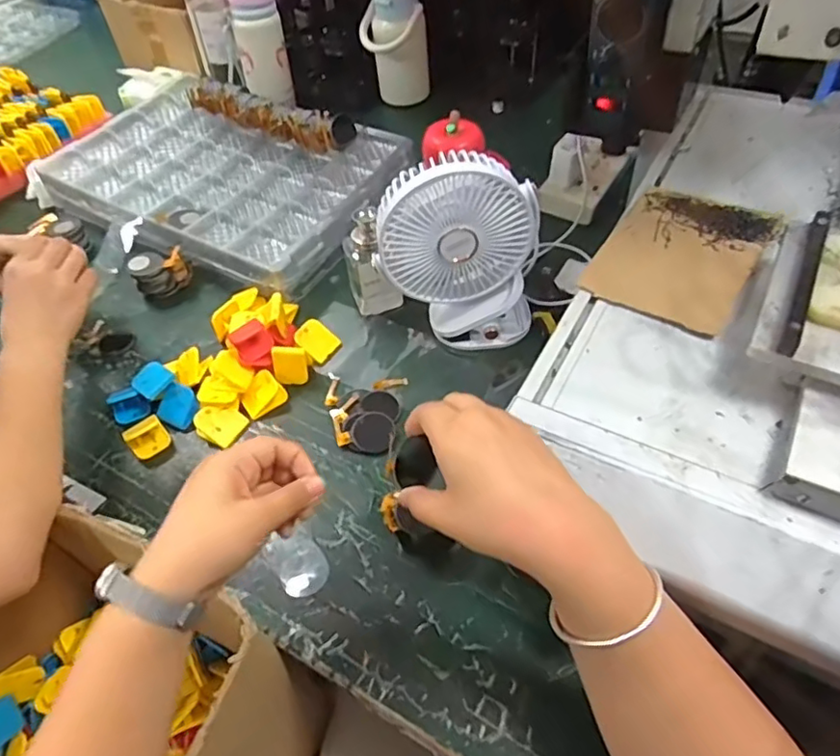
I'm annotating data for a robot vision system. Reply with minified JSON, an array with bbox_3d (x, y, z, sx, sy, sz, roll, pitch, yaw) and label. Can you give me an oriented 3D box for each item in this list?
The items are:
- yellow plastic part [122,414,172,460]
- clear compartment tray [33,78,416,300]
[{"bbox_3d":[-0.269,0.058,0.594,0.036,0.011,0.038,-35,57,-22],"label":"yellow plastic part"},{"bbox_3d":[-0.263,-0.286,0.834,0.497,0.043,0.319,27,58,24],"label":"clear compartment tray"}]

